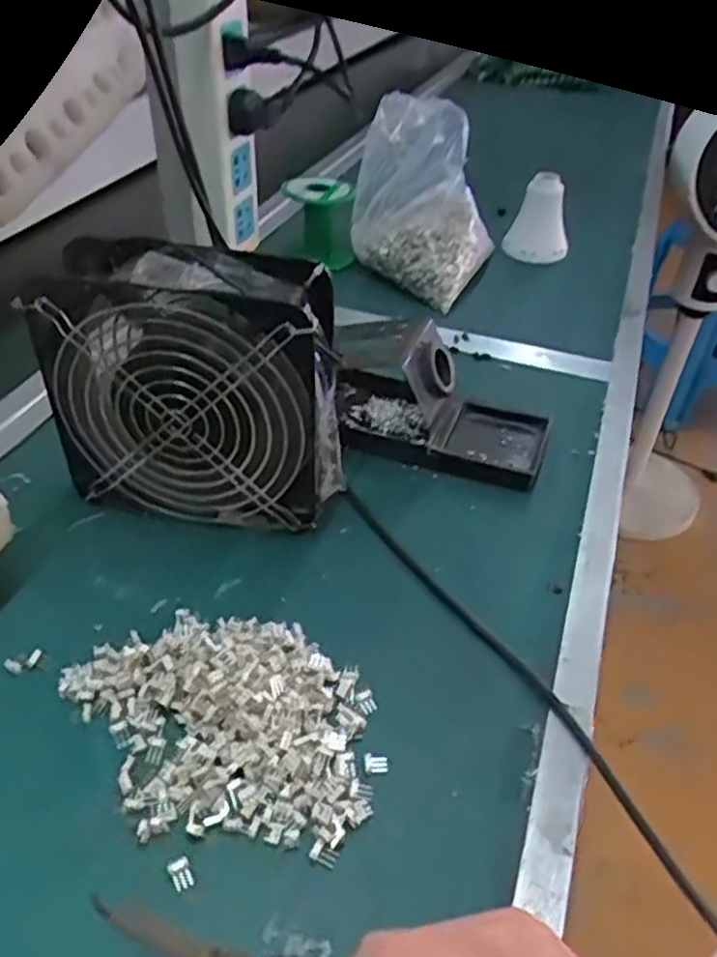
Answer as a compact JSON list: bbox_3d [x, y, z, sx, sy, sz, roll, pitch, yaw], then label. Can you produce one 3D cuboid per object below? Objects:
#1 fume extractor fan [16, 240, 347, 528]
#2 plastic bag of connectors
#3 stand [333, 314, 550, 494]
[{"bbox_3d":[-0.089,-0.048,0.417,0.157,0.154,0.057,7,40,7],"label":"fume extractor fan"},{"bbox_3d":[0.062,-0.243,0.657,0.131,0.155,0.107,0,39,-1],"label":"plastic bag of connectors"},{"bbox_3d":[0.052,-0.057,0.497,0.151,0.074,0.077,12,41,13],"label":"stand"}]

